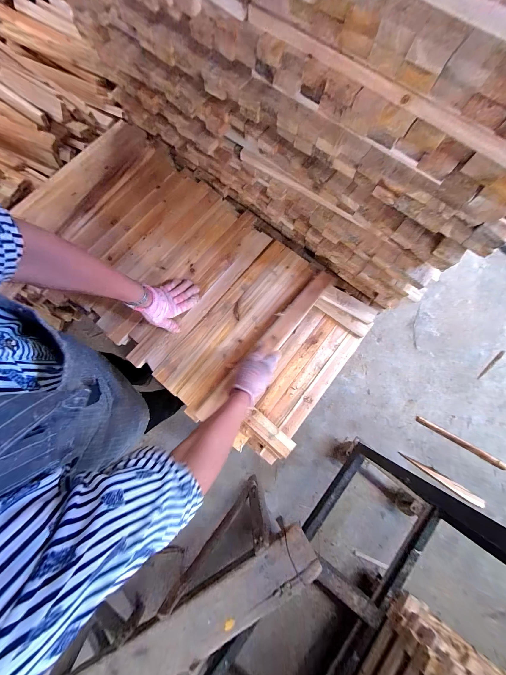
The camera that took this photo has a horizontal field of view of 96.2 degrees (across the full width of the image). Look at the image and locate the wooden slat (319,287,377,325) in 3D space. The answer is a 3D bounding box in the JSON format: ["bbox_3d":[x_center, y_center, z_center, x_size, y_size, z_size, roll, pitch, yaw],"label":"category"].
[{"bbox_3d":[0.278,-0.096,0.656,0.156,0.016,0.048,31,81,5],"label":"wooden slat"}]

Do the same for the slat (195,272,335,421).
[{"bbox_3d":[0.041,0.012,0.578,0.056,0.021,0.491,43,81,7],"label":"slat"}]

